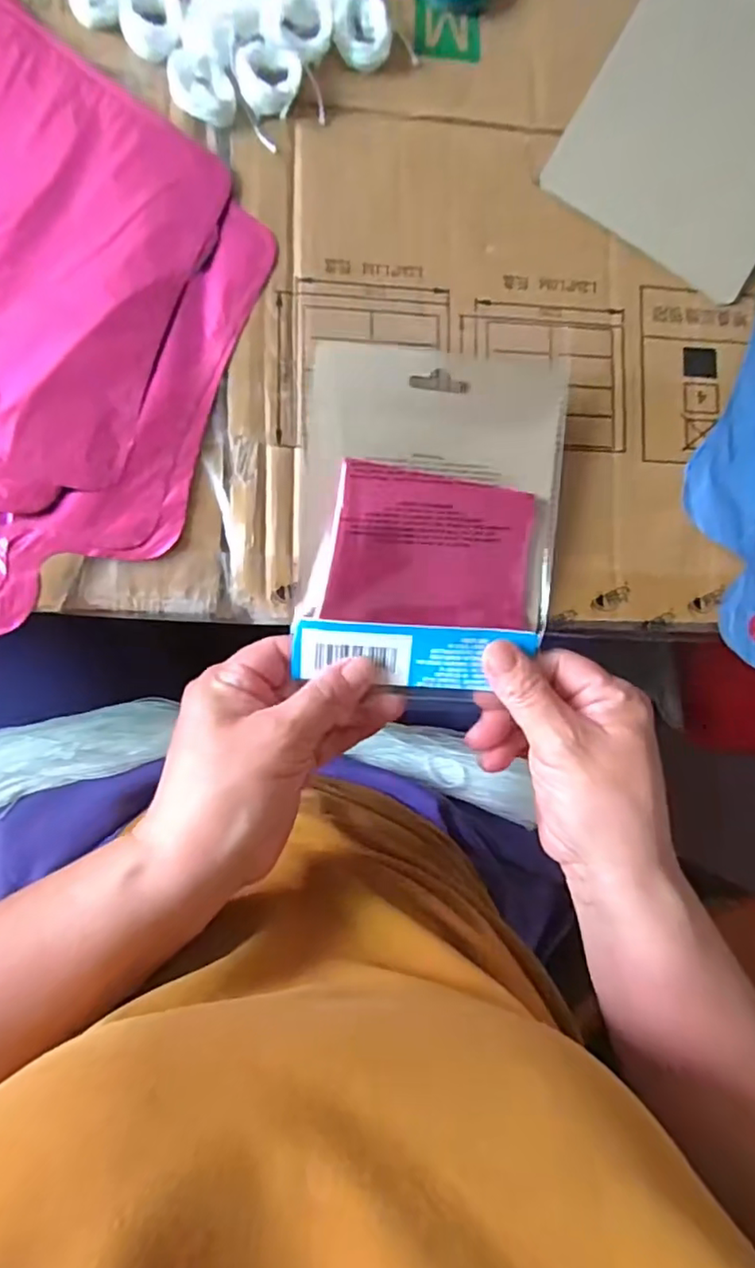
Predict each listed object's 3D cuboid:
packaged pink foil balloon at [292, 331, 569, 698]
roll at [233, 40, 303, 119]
[{"bbox_3d":[0.024,-0.057,0.283,0.118,0.018,0.160,3,86,-6],"label":"packaged pink foil balloon"},{"bbox_3d":[-0.051,-0.259,0.285,0.030,0.008,0.029,0,86,-7],"label":"roll"}]

